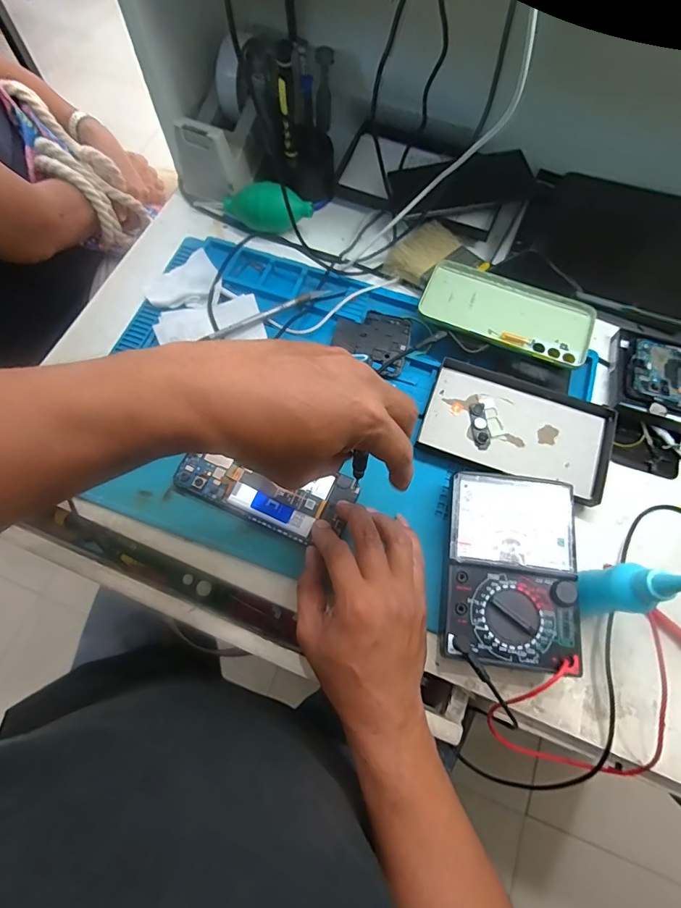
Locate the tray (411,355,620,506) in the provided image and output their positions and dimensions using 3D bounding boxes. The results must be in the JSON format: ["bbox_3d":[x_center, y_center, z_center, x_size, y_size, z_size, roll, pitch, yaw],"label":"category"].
[{"bbox_3d":[0.171,-0.026,0.422,0.171,0.012,0.102,18,72,7],"label":"tray"}]

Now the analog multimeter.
[{"bbox_3d":[0.136,0.094,0.356,0.097,0.043,0.146,9,71,4],"label":"analog multimeter"}]

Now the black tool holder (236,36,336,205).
[{"bbox_3d":[-0.058,-0.364,0.466,0.101,0.138,0.092,-9,71,-2],"label":"black tool holder"}]

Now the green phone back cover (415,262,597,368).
[{"bbox_3d":[0.169,-0.145,0.440,0.167,0.005,0.085,22,71,9],"label":"green phone back cover"}]

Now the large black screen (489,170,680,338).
[{"bbox_3d":[0.363,-0.221,0.477,0.321,0.029,0.203,23,72,9],"label":"large black screen"}]

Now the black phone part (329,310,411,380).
[{"bbox_3d":[0.035,-0.122,0.453,0.079,0.009,0.071,22,72,8],"label":"black phone part"}]

